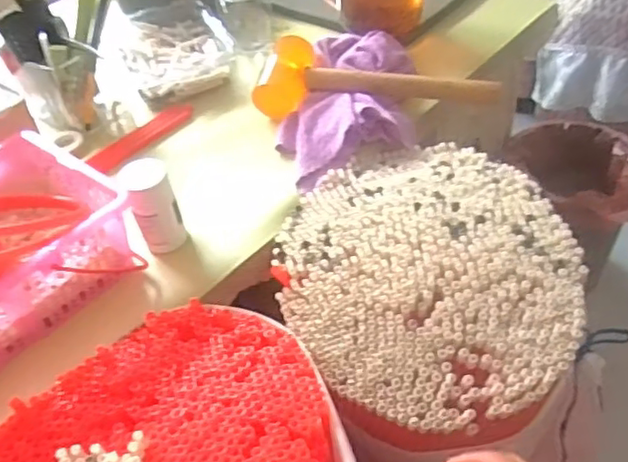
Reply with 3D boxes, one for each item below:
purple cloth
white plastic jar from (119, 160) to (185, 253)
[{"bbox_3d":[0.047,-0.174,0.827,0.174,0.044,0.323,1,45,8],"label":"purple cloth"},{"bbox_3d":[-0.167,-0.023,0.671,0.049,0.097,0.044,-18,45,-11],"label":"white plastic jar"}]

